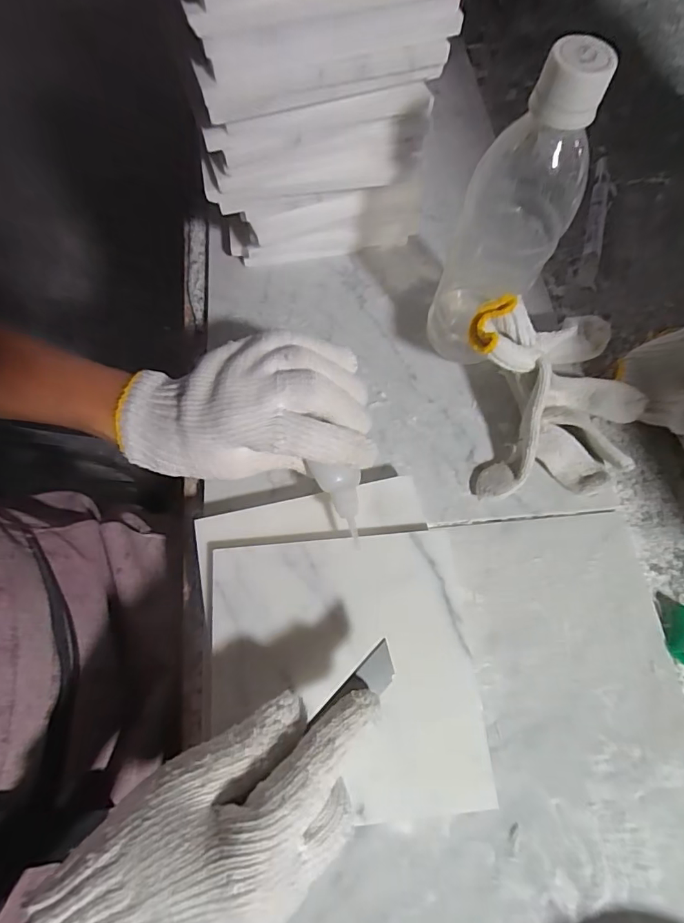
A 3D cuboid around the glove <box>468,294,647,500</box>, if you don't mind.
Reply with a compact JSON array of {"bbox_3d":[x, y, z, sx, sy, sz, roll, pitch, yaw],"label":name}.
[{"bbox_3d":[0.156,-0.045,0.334,0.141,0.085,0.125,-16,69,-8],"label":"glove"}]

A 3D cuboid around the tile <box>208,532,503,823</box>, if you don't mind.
[{"bbox_3d":[0.001,0.120,0.273,0.150,0.005,0.150,-4,68,-3],"label":"tile"}]

